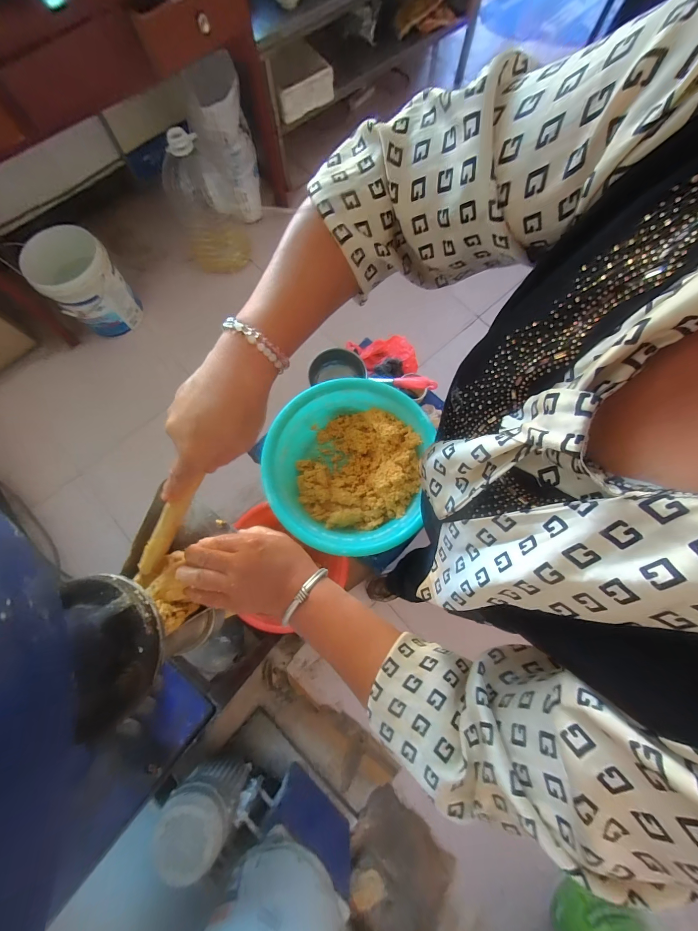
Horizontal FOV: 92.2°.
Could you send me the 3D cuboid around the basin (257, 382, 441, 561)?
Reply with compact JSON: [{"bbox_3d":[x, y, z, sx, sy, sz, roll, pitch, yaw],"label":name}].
[{"bbox_3d":[0.006,0.011,0.862,0.382,0.175,0.419,12,71,5],"label":"basin"}]

